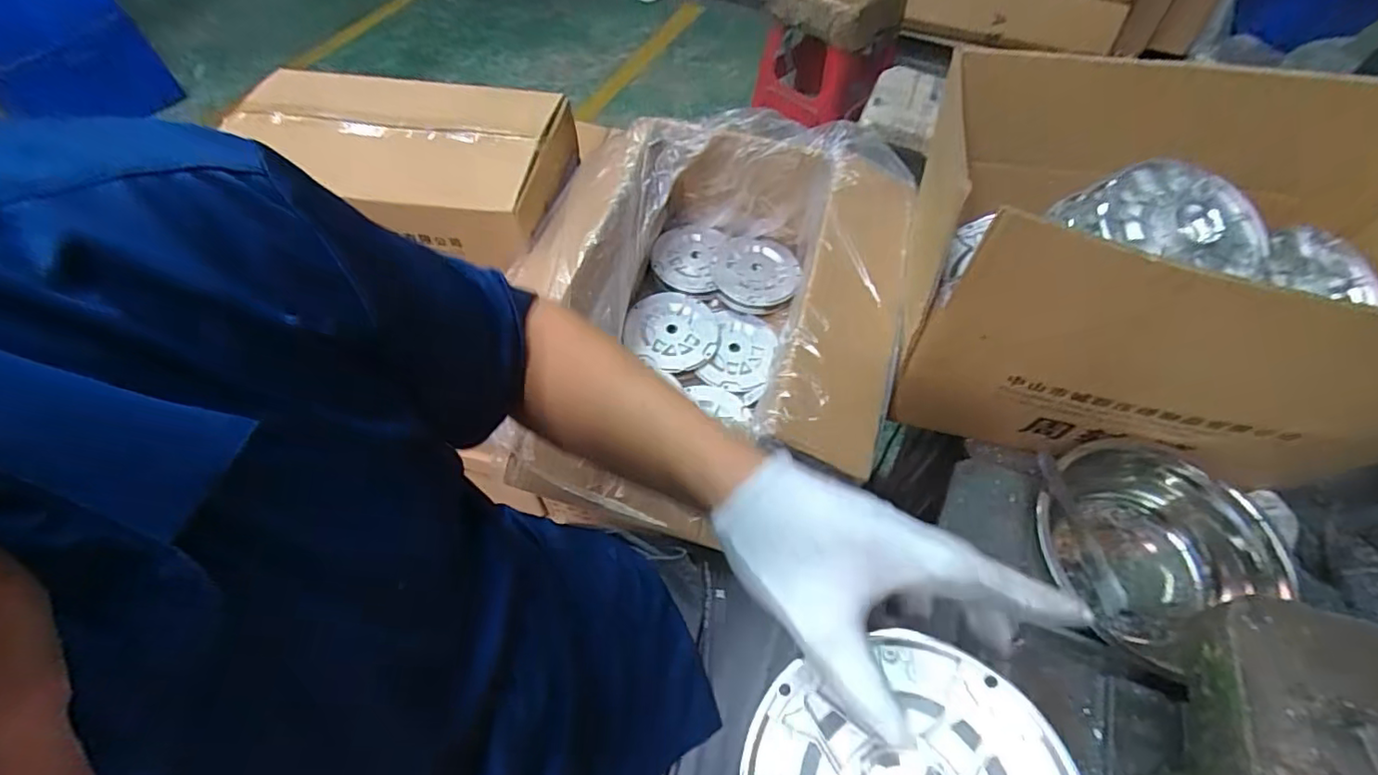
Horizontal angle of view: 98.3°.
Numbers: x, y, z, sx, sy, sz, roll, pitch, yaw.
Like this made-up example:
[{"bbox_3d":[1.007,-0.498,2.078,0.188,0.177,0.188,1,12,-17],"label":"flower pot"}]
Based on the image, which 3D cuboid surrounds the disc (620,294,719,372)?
[{"bbox_3d":[-0.022,-0.086,0.883,0.134,0.019,0.135,0,59,0],"label":"disc"}]

